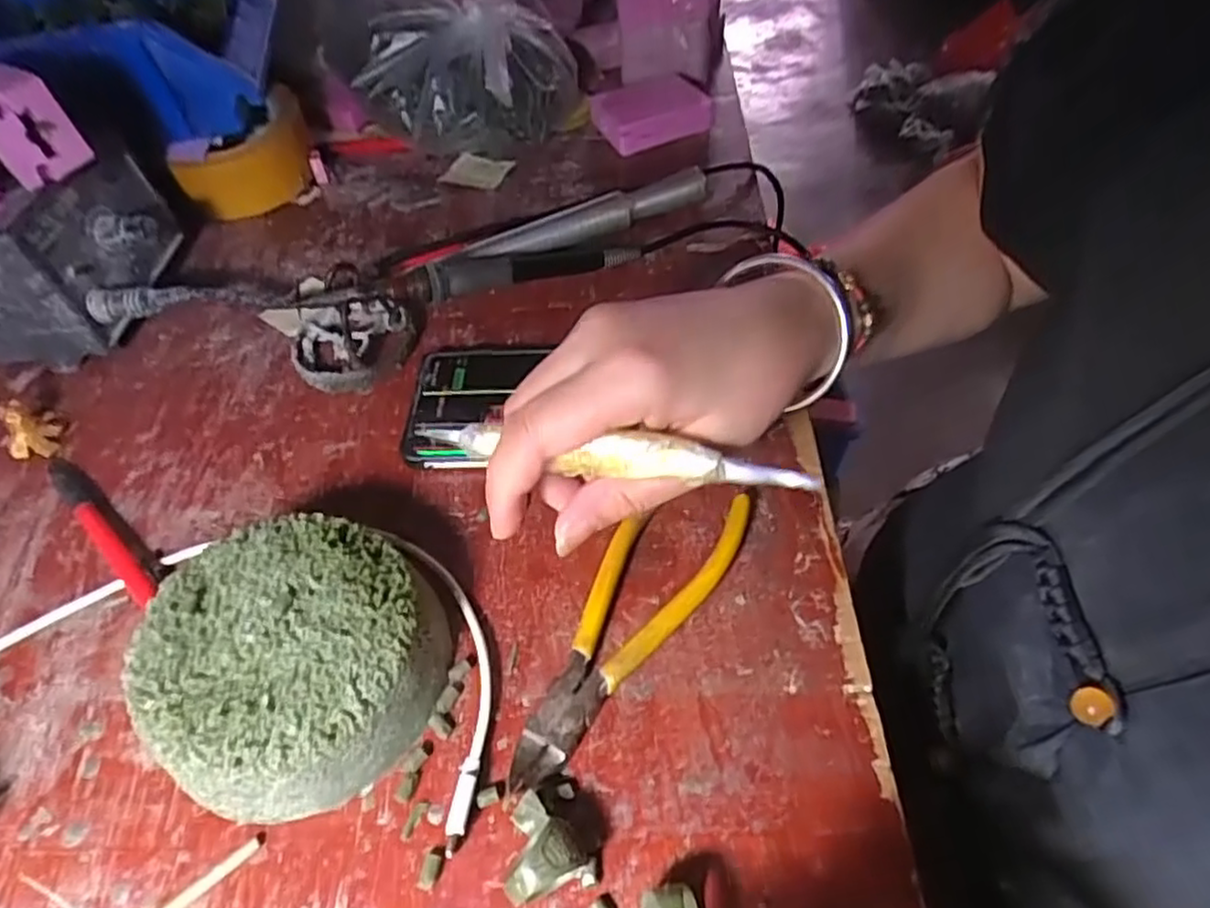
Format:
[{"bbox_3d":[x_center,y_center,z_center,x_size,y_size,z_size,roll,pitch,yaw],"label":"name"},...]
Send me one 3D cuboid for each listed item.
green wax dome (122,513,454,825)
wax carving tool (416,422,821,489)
[{"bbox_3d":[-0.115,0.077,0.274,0.103,0.046,0.100,-2,51,2],"label":"green wax dome"},{"bbox_3d":[0.001,-0.001,0.264,0.145,0.014,0.011,7,51,12],"label":"wax carving tool"}]

